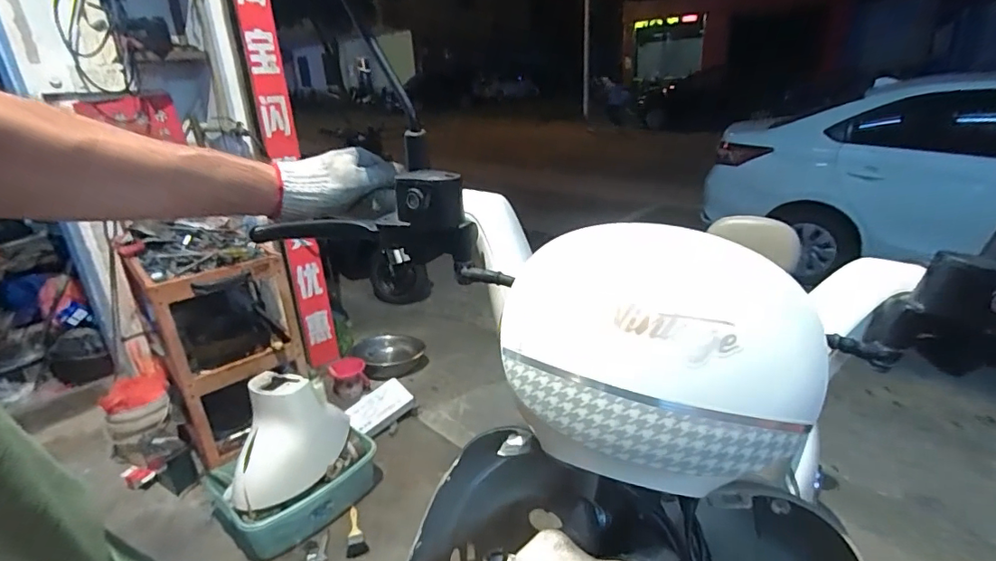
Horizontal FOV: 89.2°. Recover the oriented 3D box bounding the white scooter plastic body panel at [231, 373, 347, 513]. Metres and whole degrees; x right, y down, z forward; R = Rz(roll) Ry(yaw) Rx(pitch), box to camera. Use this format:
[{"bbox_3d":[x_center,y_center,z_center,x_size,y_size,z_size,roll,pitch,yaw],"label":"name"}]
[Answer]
[{"bbox_3d":[-0.609,0.453,1.474,0.297,0.275,0.231,-4,22,-2],"label":"white scooter plastic body panel"}]

